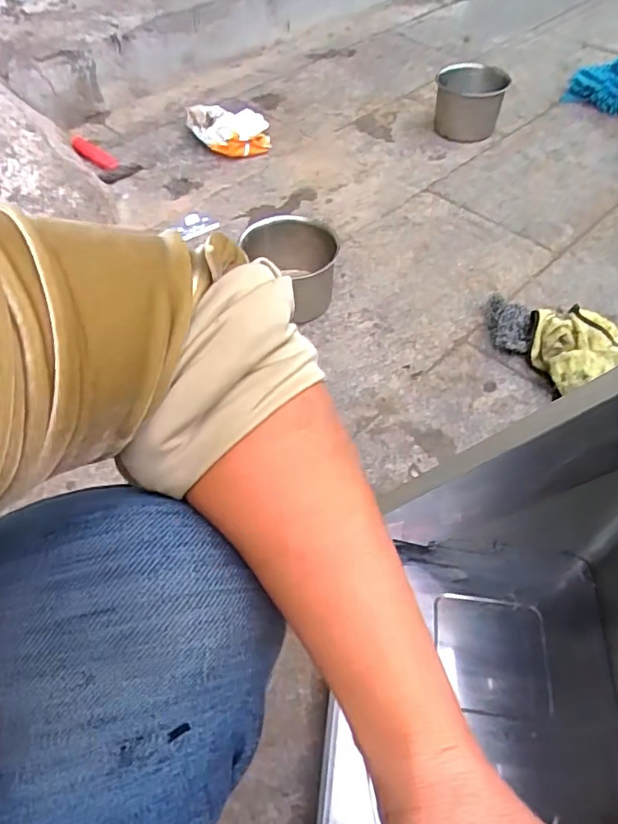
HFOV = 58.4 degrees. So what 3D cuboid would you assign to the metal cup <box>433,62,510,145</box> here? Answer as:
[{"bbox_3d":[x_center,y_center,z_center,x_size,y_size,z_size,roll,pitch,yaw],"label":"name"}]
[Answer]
[{"bbox_3d":[0.389,-0.755,1.344,0.163,0.117,0.175,6,49,8],"label":"metal cup"}]

